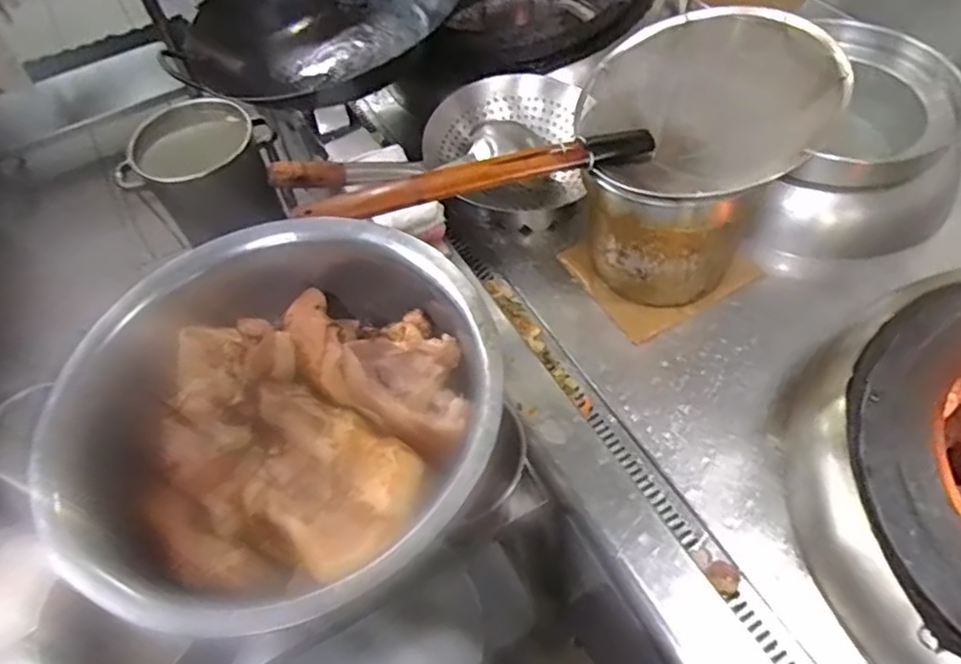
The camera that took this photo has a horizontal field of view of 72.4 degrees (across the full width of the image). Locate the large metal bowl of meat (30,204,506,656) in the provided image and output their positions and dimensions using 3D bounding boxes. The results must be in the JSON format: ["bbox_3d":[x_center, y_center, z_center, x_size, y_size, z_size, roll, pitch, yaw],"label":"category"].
[{"bbox_3d":[-0.167,0.071,0.592,0.351,0.111,0.373,-2,54,3],"label":"large metal bowl of meat"}]

